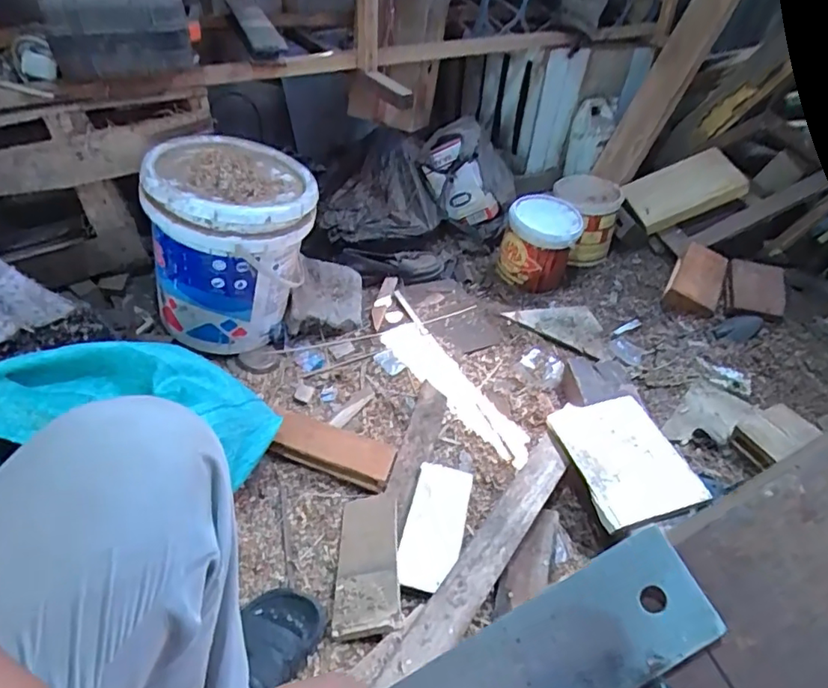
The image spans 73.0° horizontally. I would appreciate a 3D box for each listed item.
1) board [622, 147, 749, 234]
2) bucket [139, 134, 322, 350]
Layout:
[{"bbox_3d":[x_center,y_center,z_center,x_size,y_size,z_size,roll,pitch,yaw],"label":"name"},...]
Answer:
[{"bbox_3d":[0.753,-0.431,1.569,0.276,0.162,0.033,-22,-11,25],"label":"board"},{"bbox_3d":[-0.355,-0.175,1.108,0.309,0.373,0.267,-9,42,-16],"label":"bucket"}]

